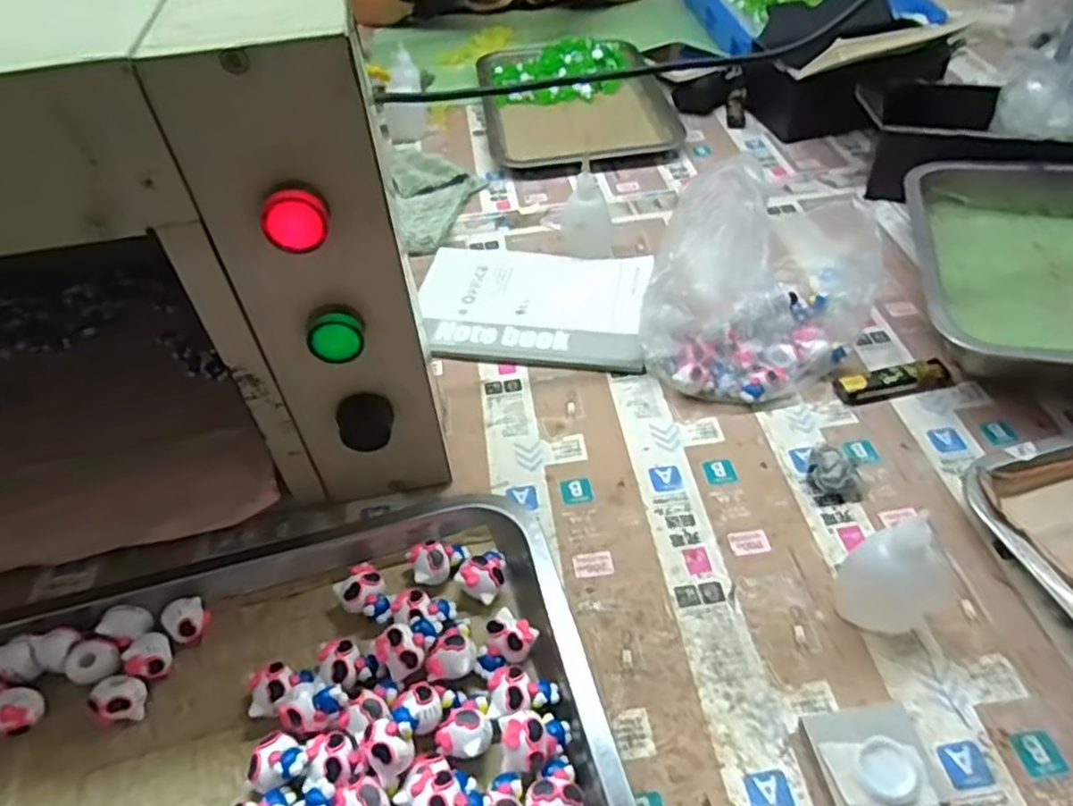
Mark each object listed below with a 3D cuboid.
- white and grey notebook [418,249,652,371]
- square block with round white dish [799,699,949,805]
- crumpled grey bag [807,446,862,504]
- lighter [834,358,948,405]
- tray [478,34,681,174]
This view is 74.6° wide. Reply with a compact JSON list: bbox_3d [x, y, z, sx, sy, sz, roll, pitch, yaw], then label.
[{"bbox_3d":[-0.005,-0.086,0.592,0.188,0.008,0.142,3,48,8],"label":"white and grey notebook"},{"bbox_3d":[0.158,0.170,0.329,0.050,0.015,0.053,-9,47,-4],"label":"square block with round white dish"},{"bbox_3d":[0.189,0.046,0.447,0.035,0.019,0.026,30,56,28],"label":"crumpled grey bag"},{"bbox_3d":[0.255,-0.015,0.504,0.077,0.012,0.023,-9,47,-4],"label":"lighter"},{"bbox_3d":[0.042,-0.371,0.839,0.207,0.029,0.293,-8,47,-3],"label":"tray"}]

